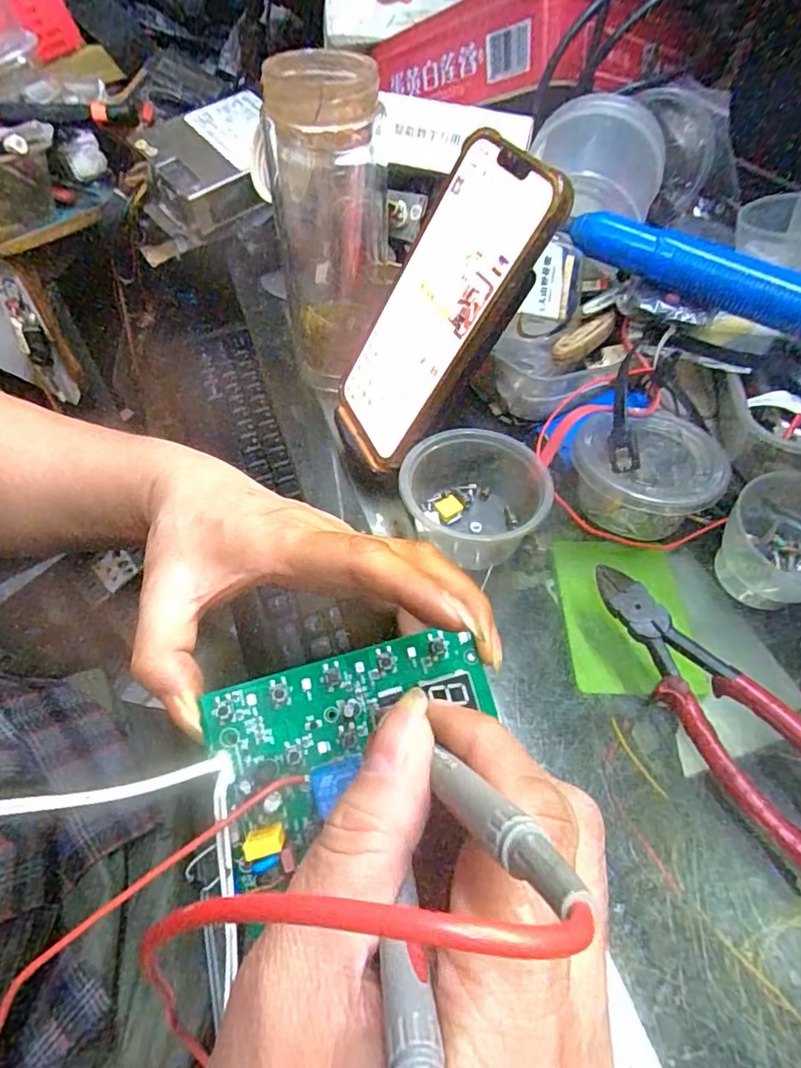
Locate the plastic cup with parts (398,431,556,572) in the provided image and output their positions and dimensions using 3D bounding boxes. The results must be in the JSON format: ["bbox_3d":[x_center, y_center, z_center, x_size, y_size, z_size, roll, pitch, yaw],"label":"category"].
[{"bbox_3d":[0.038,-0.020,0.311,0.076,0.044,0.082,0,52,0],"label":"plastic cup with parts"}]

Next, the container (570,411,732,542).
[{"bbox_3d":[0.138,-0.033,0.318,0.078,0.040,0.074,0,52,0],"label":"container"}]

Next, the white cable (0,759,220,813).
[{"bbox_3d":[-0.107,0.086,0.185,0.091,0.006,0.009,1,49,-27],"label":"white cable"}]

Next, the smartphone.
[{"bbox_3d":[0.019,-0.116,0.304,0.018,0.163,0.080,2,44,-40],"label":"smartphone"}]

